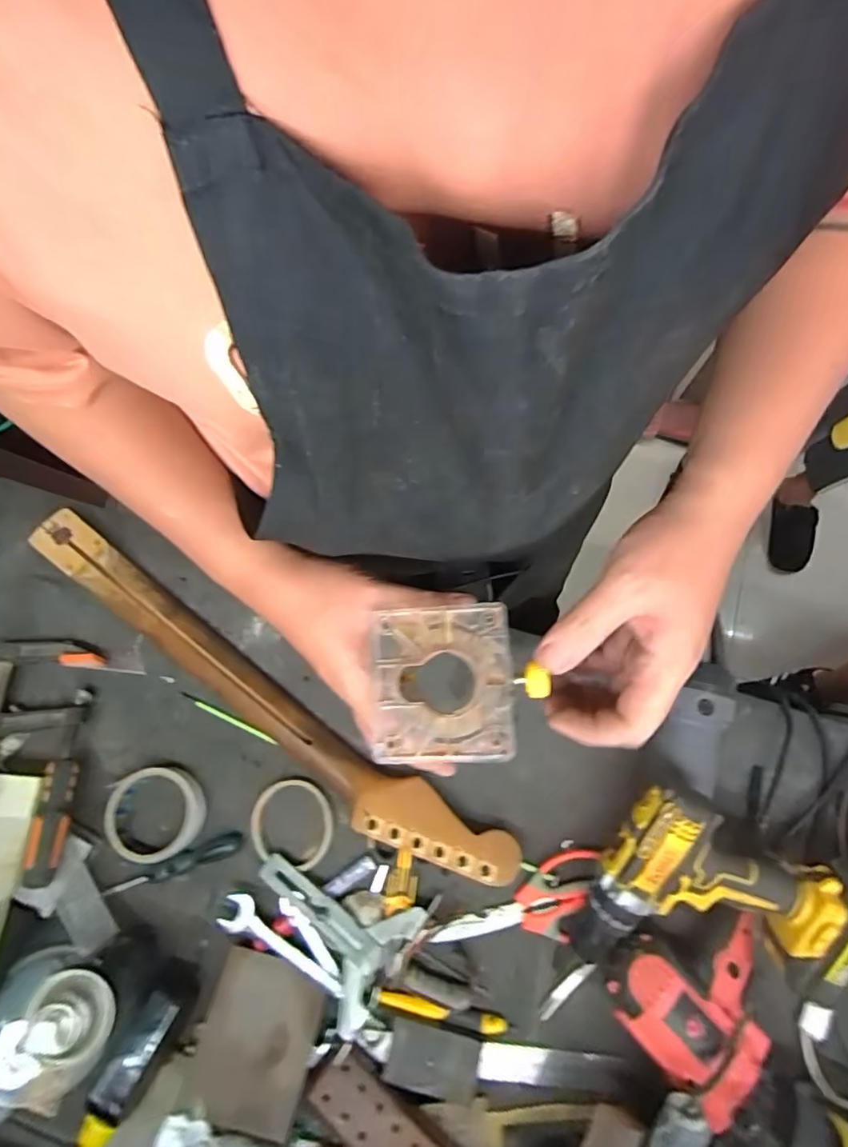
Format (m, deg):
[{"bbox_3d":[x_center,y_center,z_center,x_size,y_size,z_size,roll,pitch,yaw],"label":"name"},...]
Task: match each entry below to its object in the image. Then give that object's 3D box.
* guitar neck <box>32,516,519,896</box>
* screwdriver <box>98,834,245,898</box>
[{"bbox_3d":[-0.187,0.129,0.595,0.645,0.038,0.079,33,77,10],"label":"guitar neck"},{"bbox_3d":[-0.251,0.294,0.553,0.132,0.020,0.020,-19,74,-5],"label":"screwdriver"}]

